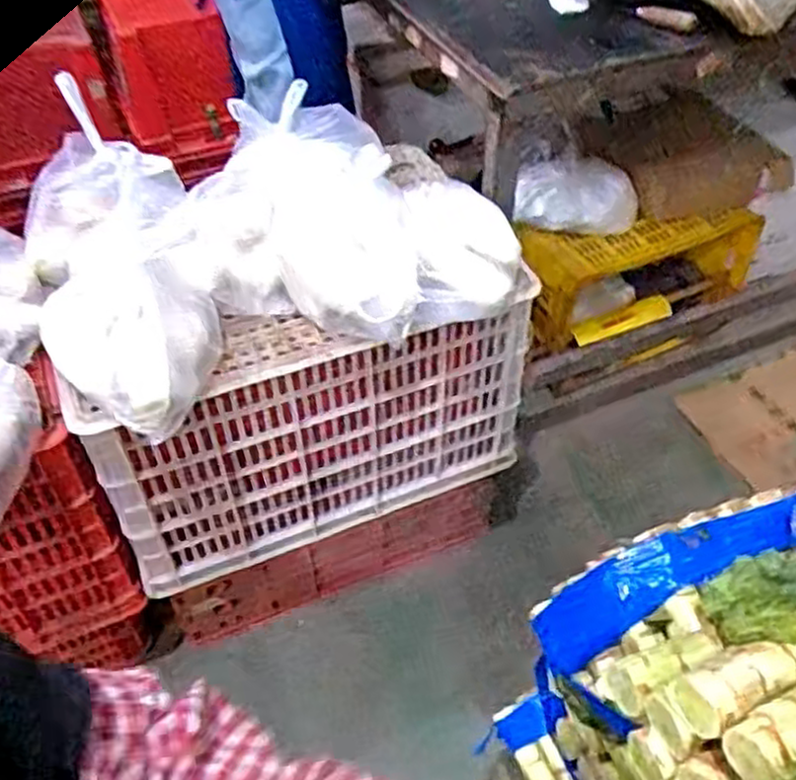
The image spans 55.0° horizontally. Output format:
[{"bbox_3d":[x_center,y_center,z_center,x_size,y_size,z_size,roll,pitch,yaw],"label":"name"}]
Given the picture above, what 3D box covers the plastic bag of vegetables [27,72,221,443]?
[{"bbox_3d":[-0.356,-0.144,0.968,0.206,0.207,0.381,-20,50,-17],"label":"plastic bag of vegetables"}]

